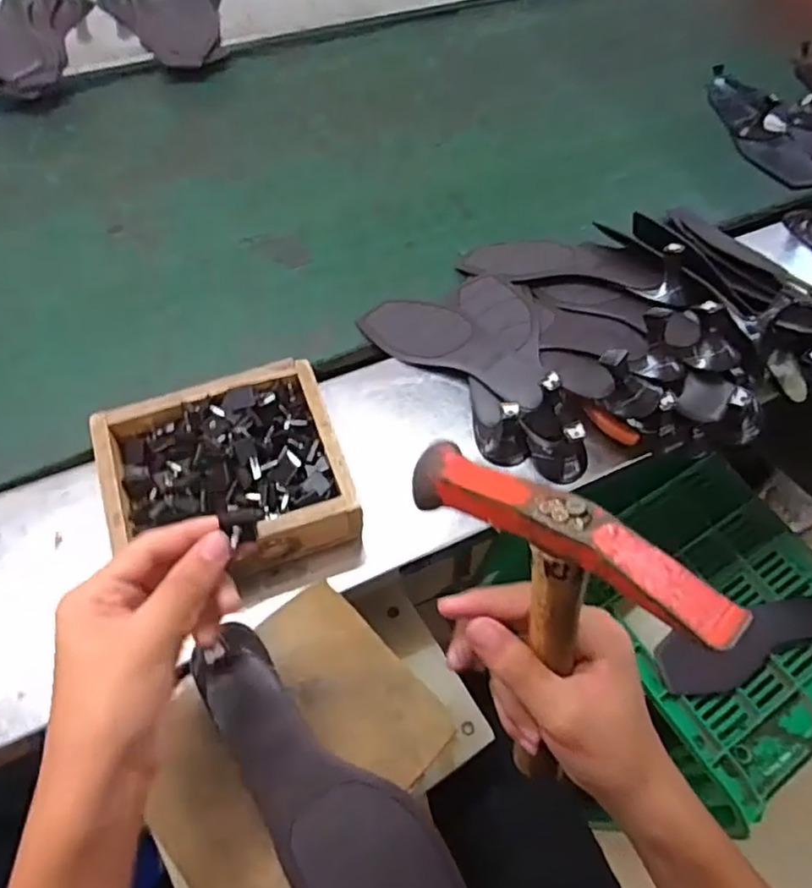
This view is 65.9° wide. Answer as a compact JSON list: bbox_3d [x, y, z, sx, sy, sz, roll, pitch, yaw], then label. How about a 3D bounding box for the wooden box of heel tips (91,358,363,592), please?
[{"bbox_3d":[-0.141,0.032,0.510,0.180,0.067,0.168,-17,62,-13],"label":"wooden box of heel tips"}]

